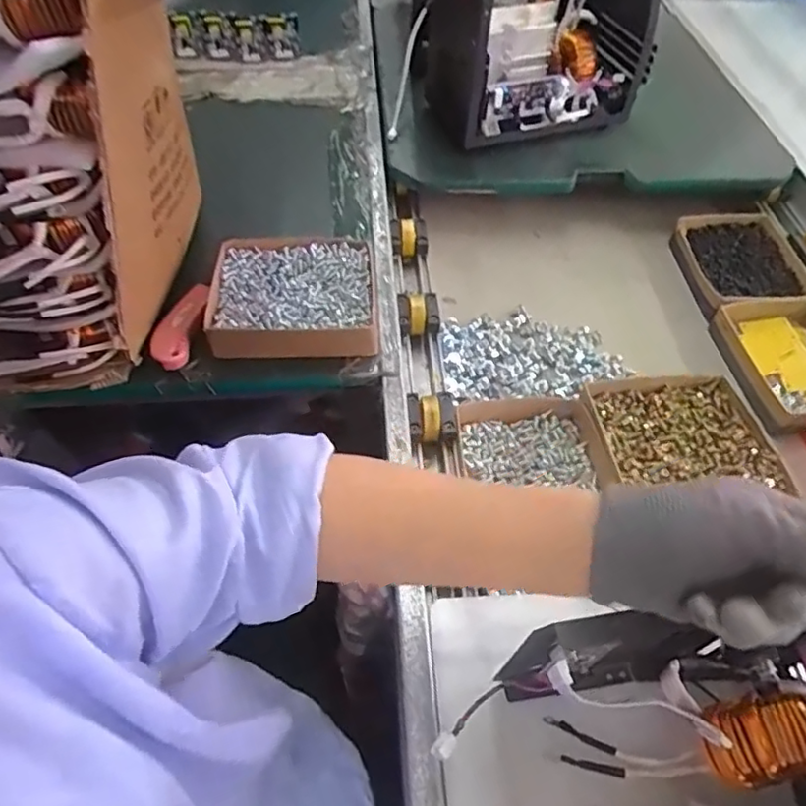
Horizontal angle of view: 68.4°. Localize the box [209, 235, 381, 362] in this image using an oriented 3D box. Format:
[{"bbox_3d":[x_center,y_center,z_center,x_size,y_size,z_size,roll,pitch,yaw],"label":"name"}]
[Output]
[{"bbox_3d":[-0.116,-0.113,0.638,0.171,0.049,0.143,-2,53,-3],"label":"box"}]

